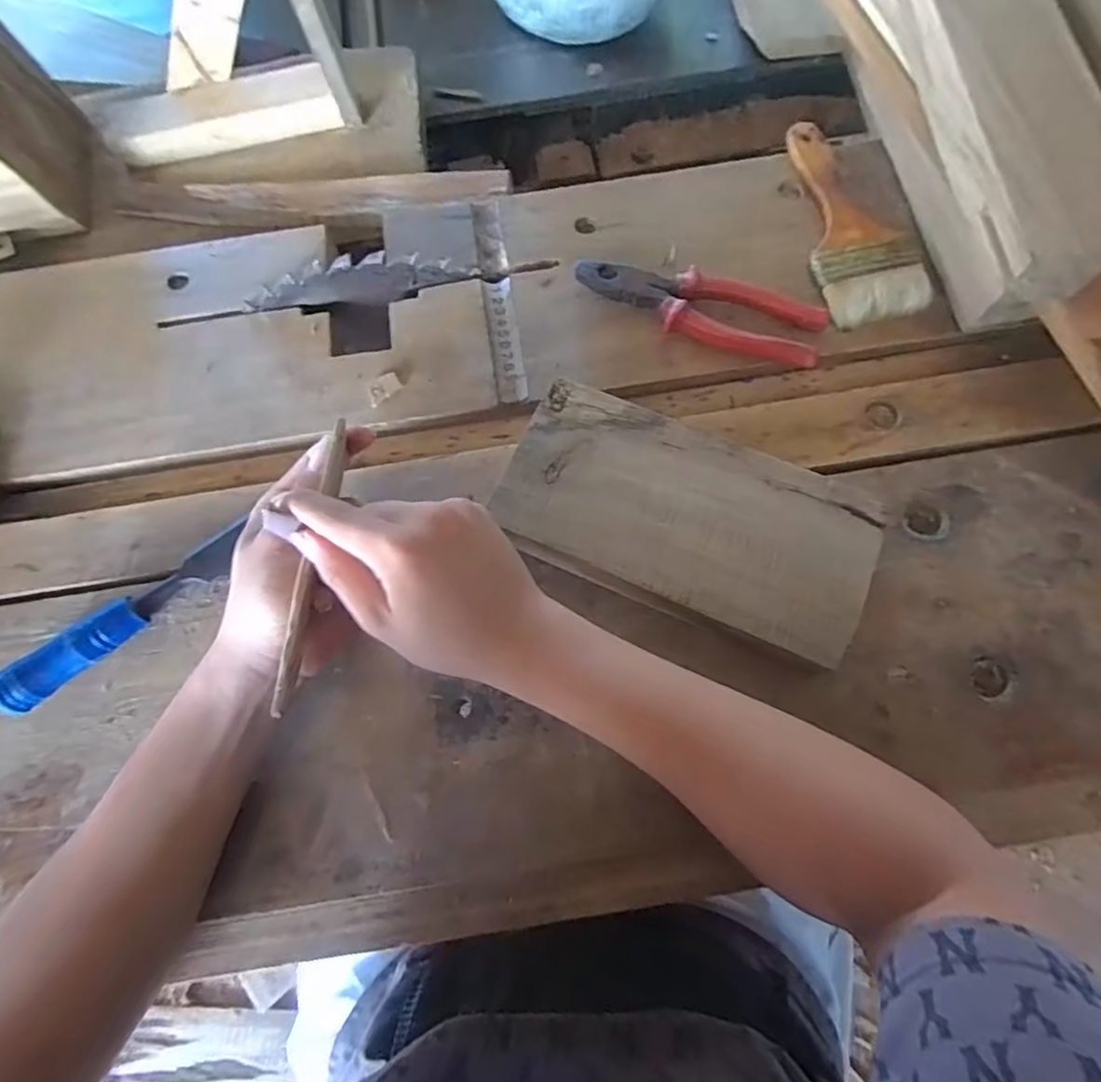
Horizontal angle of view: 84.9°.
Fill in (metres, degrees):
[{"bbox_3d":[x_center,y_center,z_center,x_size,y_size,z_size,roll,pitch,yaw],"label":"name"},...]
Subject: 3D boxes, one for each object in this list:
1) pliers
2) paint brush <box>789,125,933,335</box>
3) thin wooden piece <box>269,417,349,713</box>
[{"bbox_3d":[0.103,-0.164,0.427,0.173,0.020,0.051,16,73,8],"label":"pliers"},{"bbox_3d":[0.225,-0.243,0.452,0.076,0.016,0.184,-8,72,0],"label":"paint brush"},{"bbox_3d":[-0.123,0.007,0.314,0.006,0.015,0.151,6,75,4],"label":"thin wooden piece"}]

